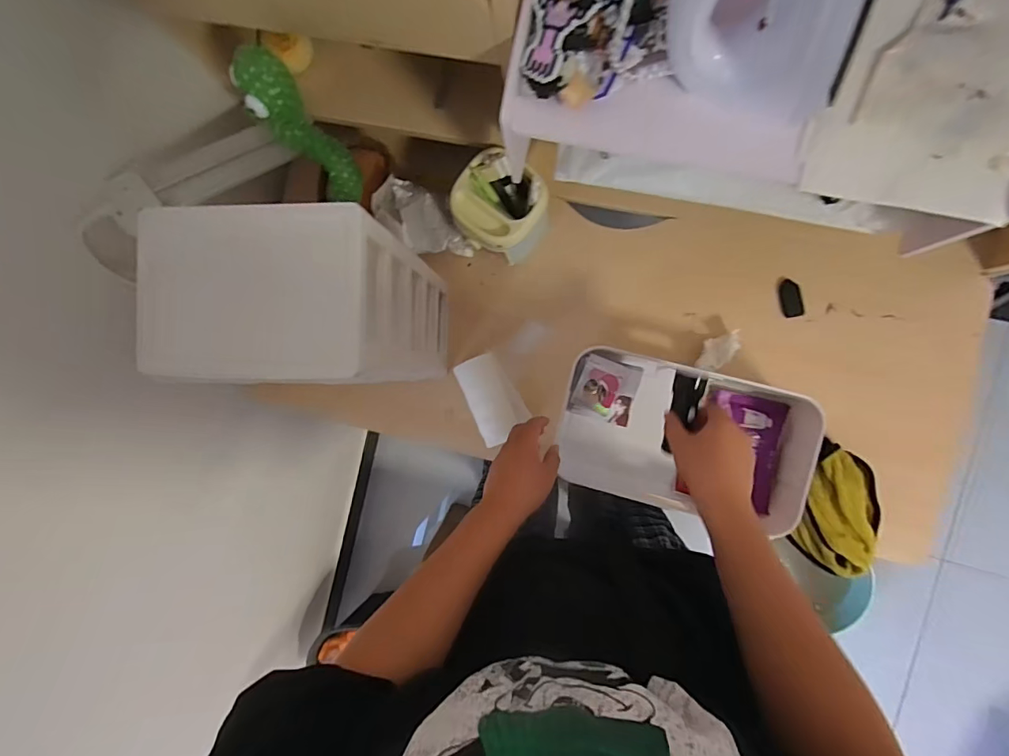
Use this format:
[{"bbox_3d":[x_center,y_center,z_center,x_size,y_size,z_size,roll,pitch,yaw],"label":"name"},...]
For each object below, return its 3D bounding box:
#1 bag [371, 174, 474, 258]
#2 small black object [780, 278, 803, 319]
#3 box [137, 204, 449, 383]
[{"bbox_3d":[-0.108,-0.206,0.614,0.112,0.120,0.072,42,96,4],"label":"bag"},{"bbox_3d":[0.387,-0.108,0.618,0.024,0.012,0.050,-8,91,8],"label":"small black object"},{"bbox_3d":[-0.195,-0.079,0.525,0.196,0.300,0.149,2,92,7],"label":"box"}]

